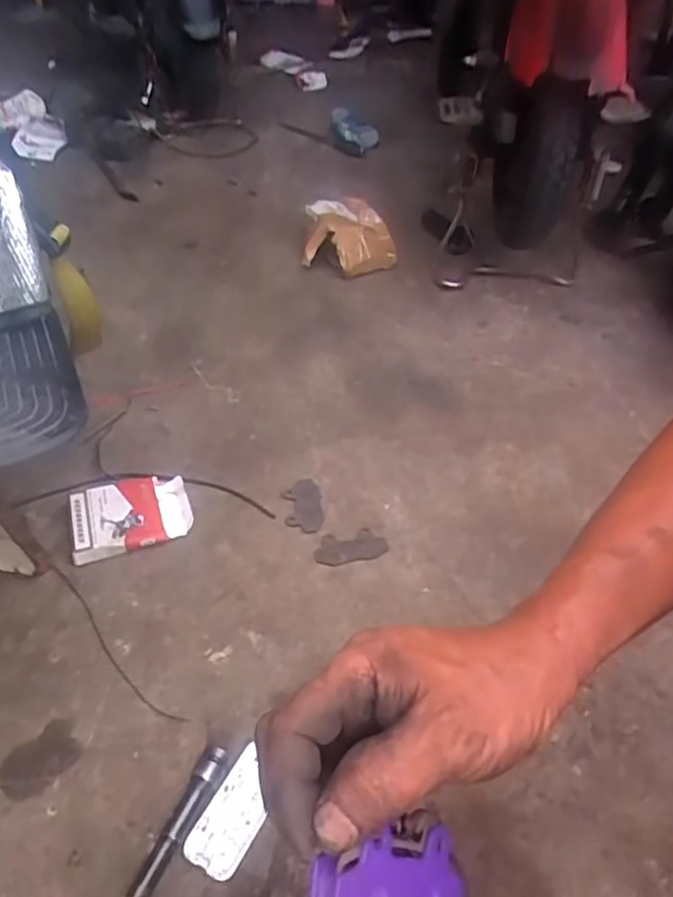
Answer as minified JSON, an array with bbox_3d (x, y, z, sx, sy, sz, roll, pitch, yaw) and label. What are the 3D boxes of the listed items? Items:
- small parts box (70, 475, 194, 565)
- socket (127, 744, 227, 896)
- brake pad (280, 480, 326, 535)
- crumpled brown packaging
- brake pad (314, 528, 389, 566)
[{"bbox_3d":[-0.219,0.068,0.679,0.117,0.026,0.096,-13,45,-12],"label":"small parts box"},{"bbox_3d":[-0.115,0.270,0.462,0.019,0.019,0.107,18,47,19],"label":"socket"},{"bbox_3d":[-0.037,0.062,0.698,0.042,0.005,0.073,-7,44,-6],"label":"brake pad"},{"bbox_3d":[0.024,-0.358,1.076,0.154,0.083,0.158,-1,44,0],"label":"crumpled brown packaging"},{"bbox_3d":[0.014,0.101,0.659,0.074,0.004,0.039,-7,44,-6],"label":"brake pad"}]

